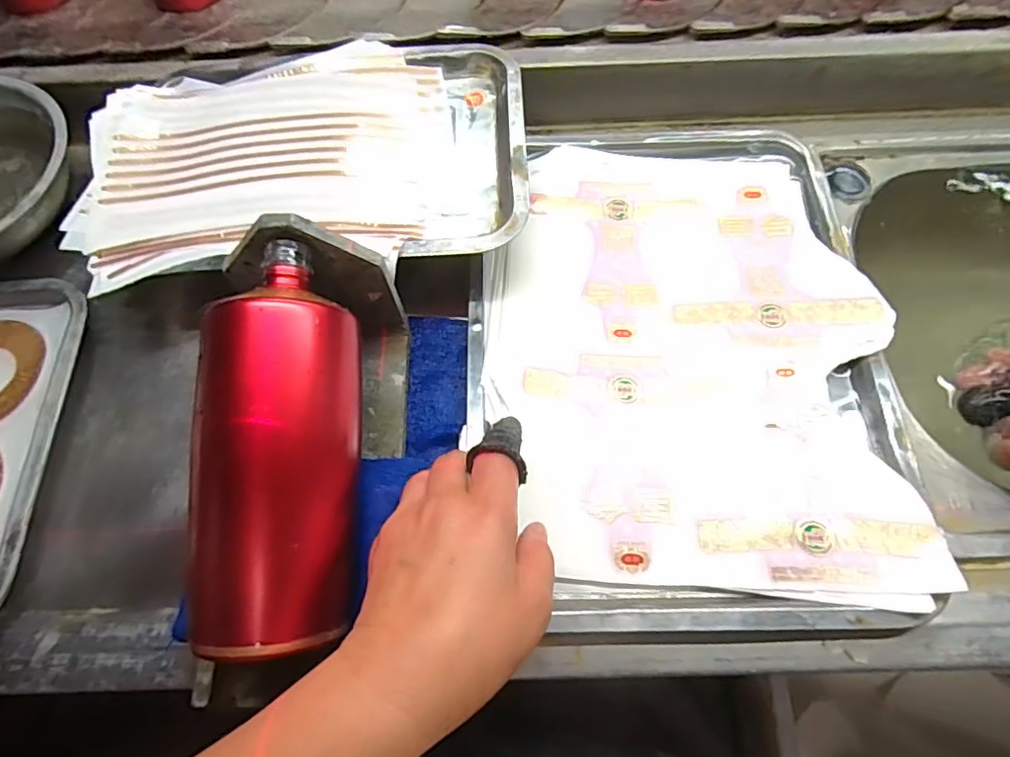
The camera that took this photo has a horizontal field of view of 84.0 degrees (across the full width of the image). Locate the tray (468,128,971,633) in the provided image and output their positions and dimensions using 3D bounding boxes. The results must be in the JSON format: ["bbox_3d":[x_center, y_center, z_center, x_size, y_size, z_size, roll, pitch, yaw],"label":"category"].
[{"bbox_3d":[0.121,-0.032,0.394,0.276,0.027,0.376,2,69,2],"label":"tray"}]

